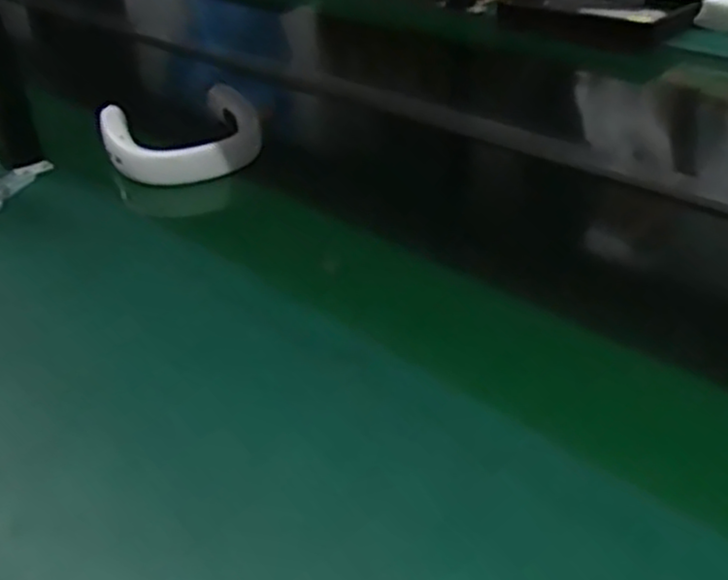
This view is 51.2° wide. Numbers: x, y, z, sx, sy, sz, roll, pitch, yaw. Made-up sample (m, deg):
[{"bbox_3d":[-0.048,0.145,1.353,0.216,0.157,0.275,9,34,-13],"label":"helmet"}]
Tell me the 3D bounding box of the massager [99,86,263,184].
[{"bbox_3d":[-0.212,-0.180,0.903,0.177,0.054,0.136,-19,37,-19],"label":"massager"}]

